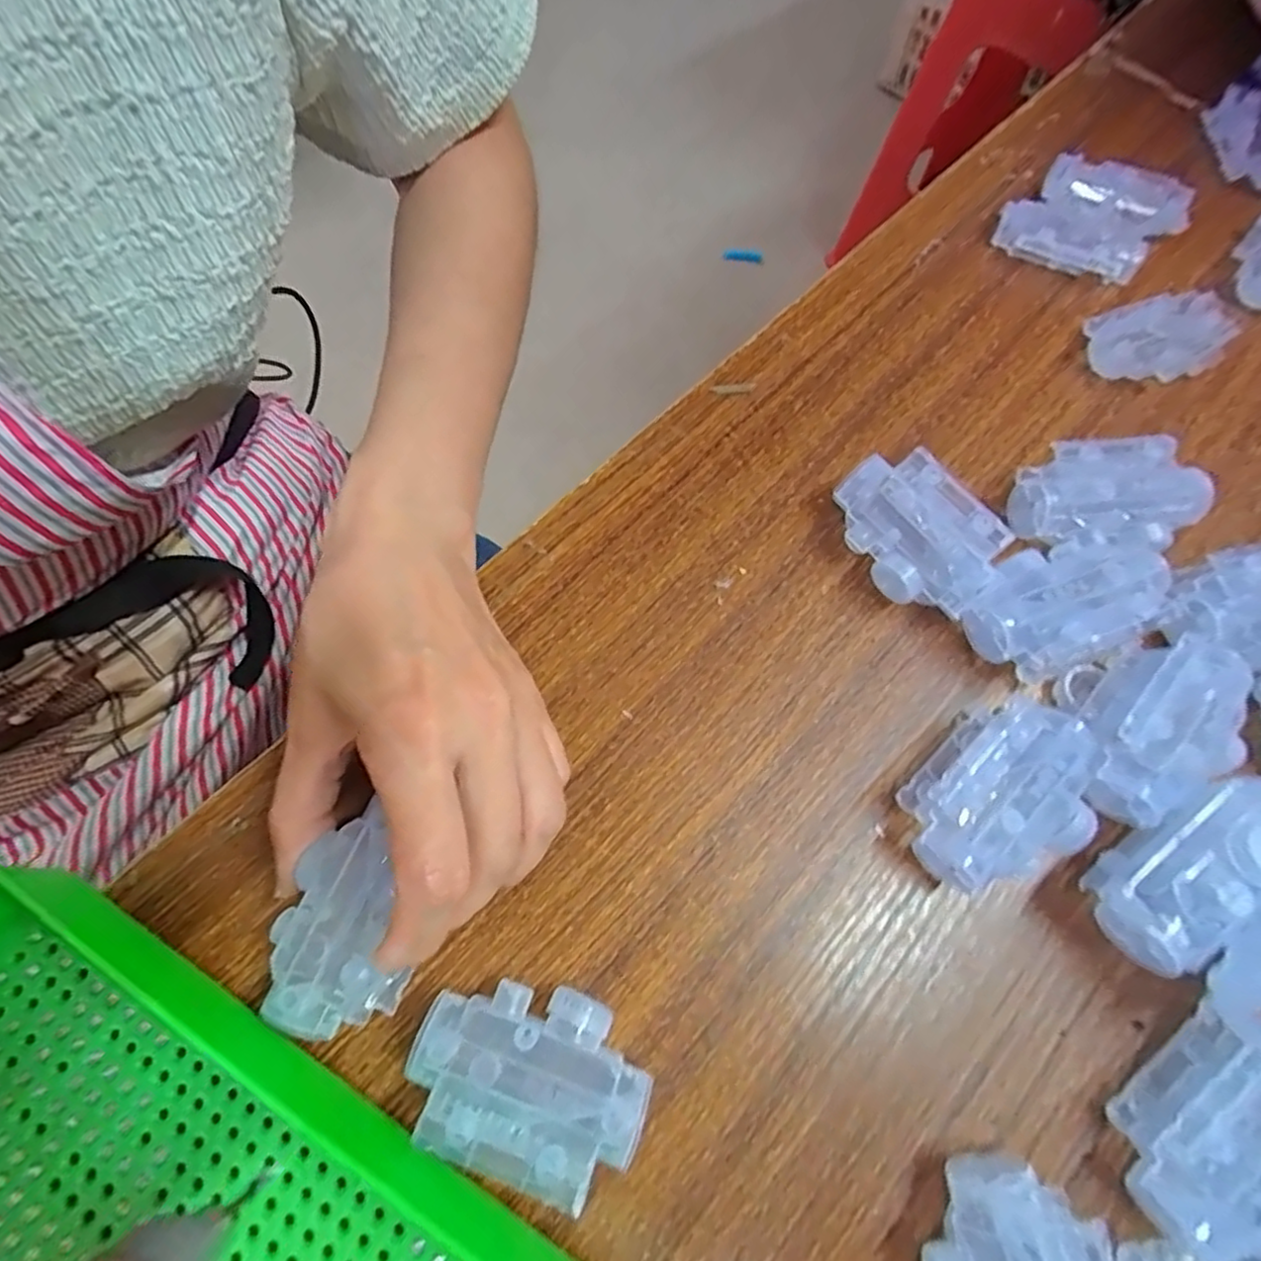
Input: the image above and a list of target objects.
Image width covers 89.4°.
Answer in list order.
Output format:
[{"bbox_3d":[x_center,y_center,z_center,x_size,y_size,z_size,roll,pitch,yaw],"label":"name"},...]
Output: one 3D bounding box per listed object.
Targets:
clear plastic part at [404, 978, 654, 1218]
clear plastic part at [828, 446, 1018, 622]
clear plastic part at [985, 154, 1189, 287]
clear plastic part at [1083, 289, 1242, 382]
[{"bbox_3d":[-0.030,0.134,0.194,0.069,0.028,0.046,18,71,7],"label":"clear plastic part"},{"bbox_3d":[0.113,-0.039,0.252,0.042,0.026,0.067,-34,73,-12],"label":"clear plastic part"},{"bbox_3d":[0.242,-0.217,0.331,0.076,0.019,0.078,34,72,16],"label":"clear plastic part"},{"bbox_3d":[0.256,-0.141,0.307,0.069,0.014,0.038,-11,70,-4],"label":"clear plastic part"}]

